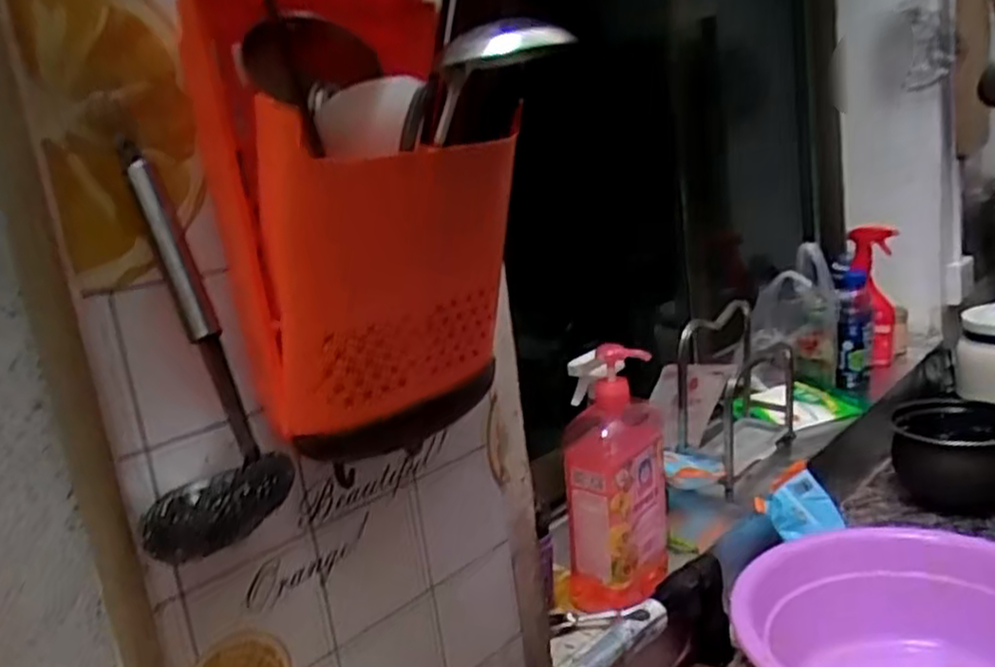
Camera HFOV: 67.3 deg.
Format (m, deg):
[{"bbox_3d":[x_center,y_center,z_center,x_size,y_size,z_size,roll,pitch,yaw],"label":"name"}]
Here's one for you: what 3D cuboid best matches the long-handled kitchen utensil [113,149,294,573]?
[{"bbox_3d":[-0.161,0.013,0.397,0.062,0.206,0.063,-6,12,6],"label":"long-handled kitchen utensil"}]

